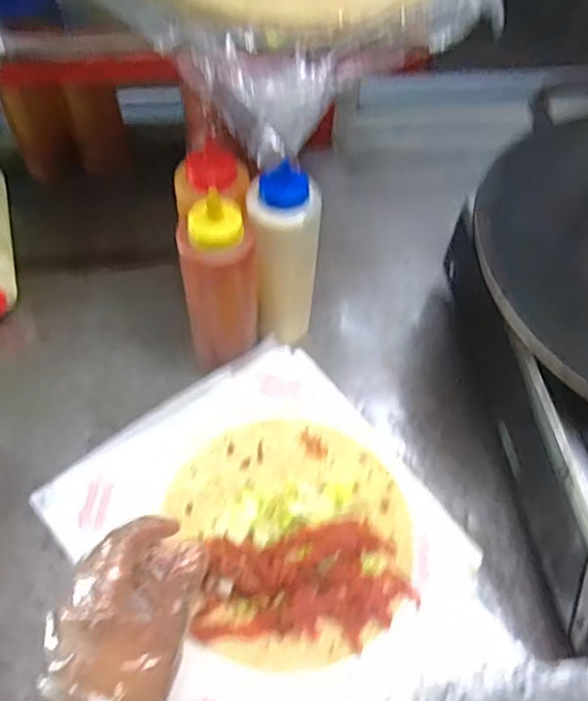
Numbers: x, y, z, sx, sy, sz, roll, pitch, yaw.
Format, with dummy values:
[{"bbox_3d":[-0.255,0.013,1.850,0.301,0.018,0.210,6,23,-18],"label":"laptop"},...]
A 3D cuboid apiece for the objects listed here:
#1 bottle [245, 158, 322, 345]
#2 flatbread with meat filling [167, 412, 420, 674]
[{"bbox_3d":[-0.009,-0.073,0.534,0.057,0.174,0.057,3,59,0],"label":"bottle"},{"bbox_3d":[0.003,0.145,0.501,0.180,0.025,0.193,-15,60,-11],"label":"flatbread with meat filling"}]

